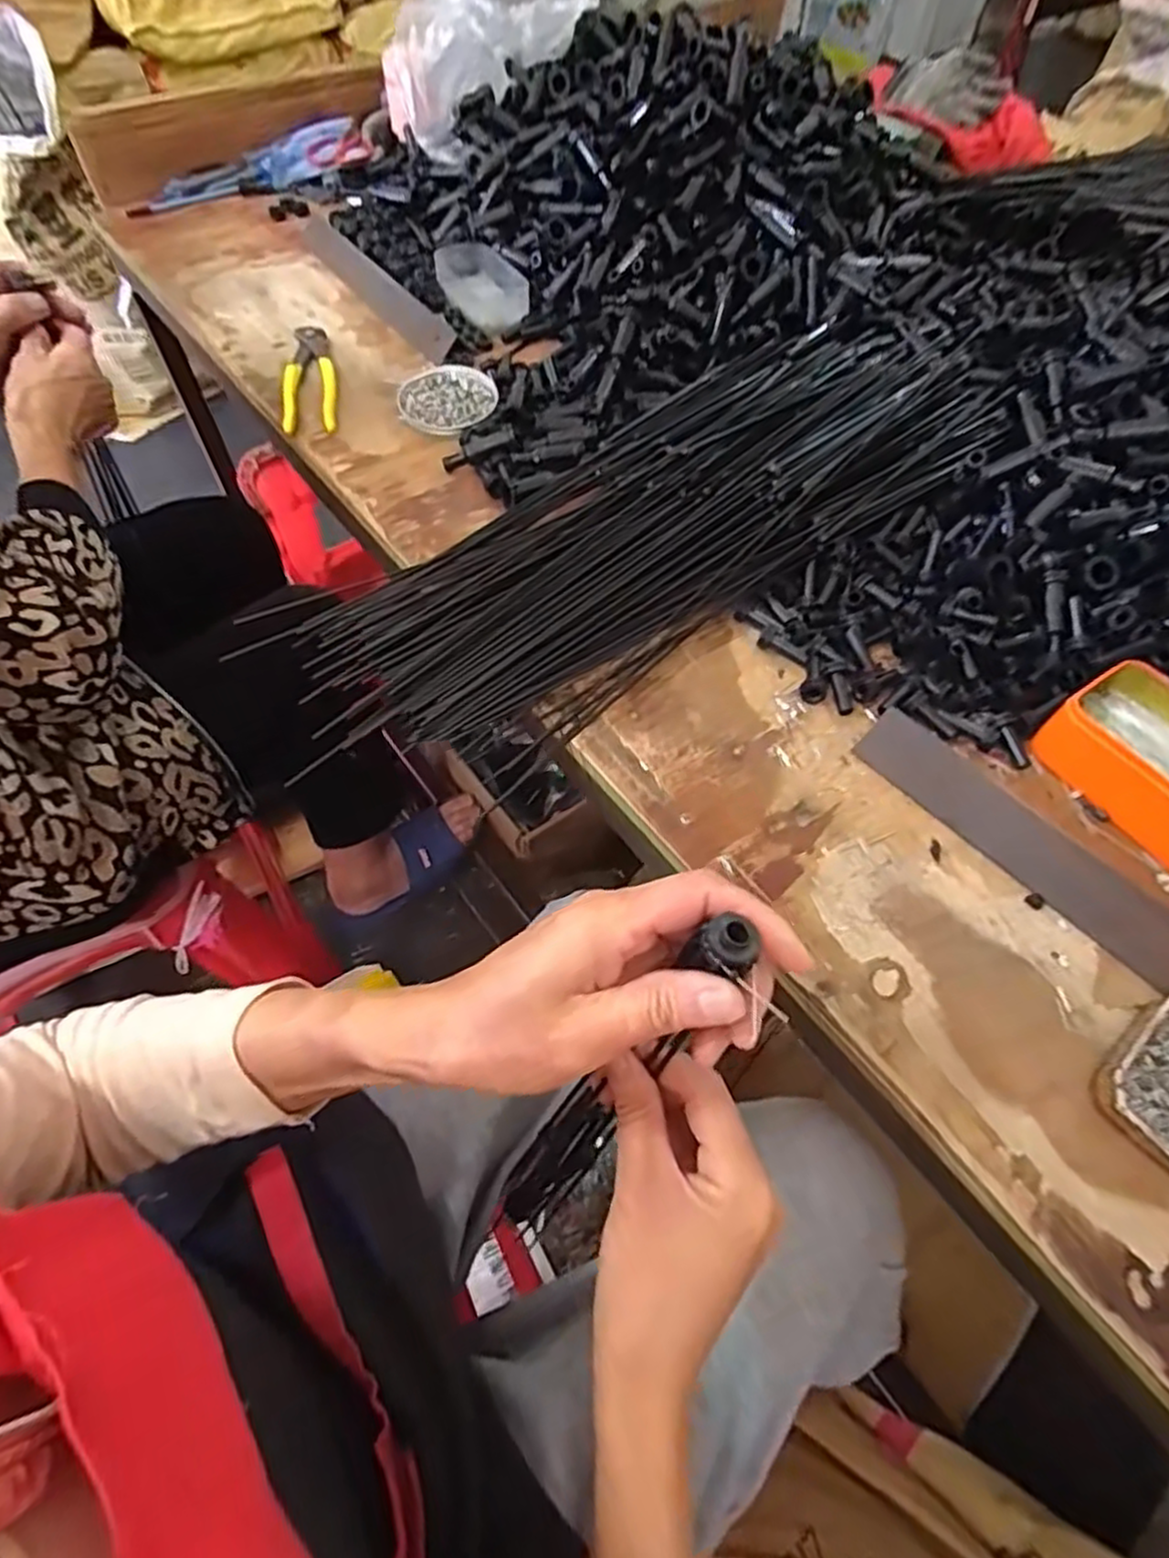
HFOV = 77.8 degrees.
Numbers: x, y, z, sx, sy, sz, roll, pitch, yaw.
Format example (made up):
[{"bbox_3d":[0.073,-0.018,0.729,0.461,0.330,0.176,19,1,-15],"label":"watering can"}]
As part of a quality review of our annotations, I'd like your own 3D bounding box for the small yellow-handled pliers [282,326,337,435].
[{"bbox_3d":[-0.264,-0.387,0.696,0.046,0.012,0.167,-9,59,-6],"label":"small yellow-handled pliers"}]

